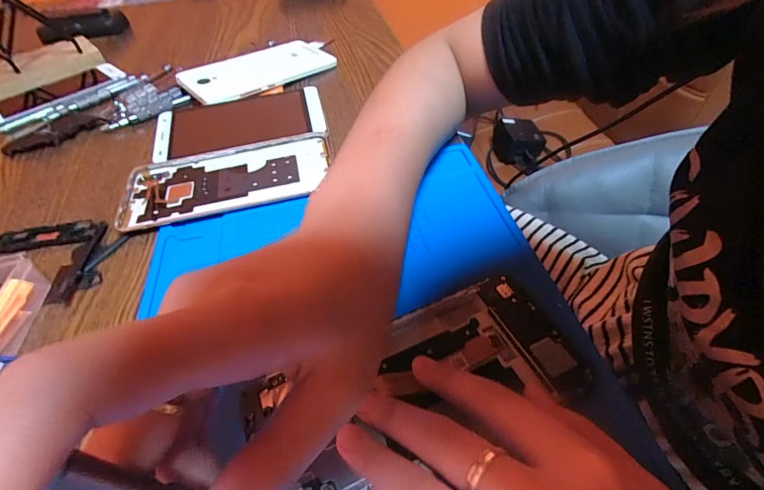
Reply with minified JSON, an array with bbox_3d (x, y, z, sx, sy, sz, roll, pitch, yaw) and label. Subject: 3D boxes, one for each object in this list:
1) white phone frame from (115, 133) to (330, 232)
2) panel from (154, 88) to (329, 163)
[{"bbox_3d":[-0.116,-0.050,0.301,0.150,0.007,0.072,-13,48,-5],"label":"white phone frame"},{"bbox_3d":[-0.123,-0.107,0.348,0.142,0.011,0.069,-14,48,-6],"label":"panel"}]

